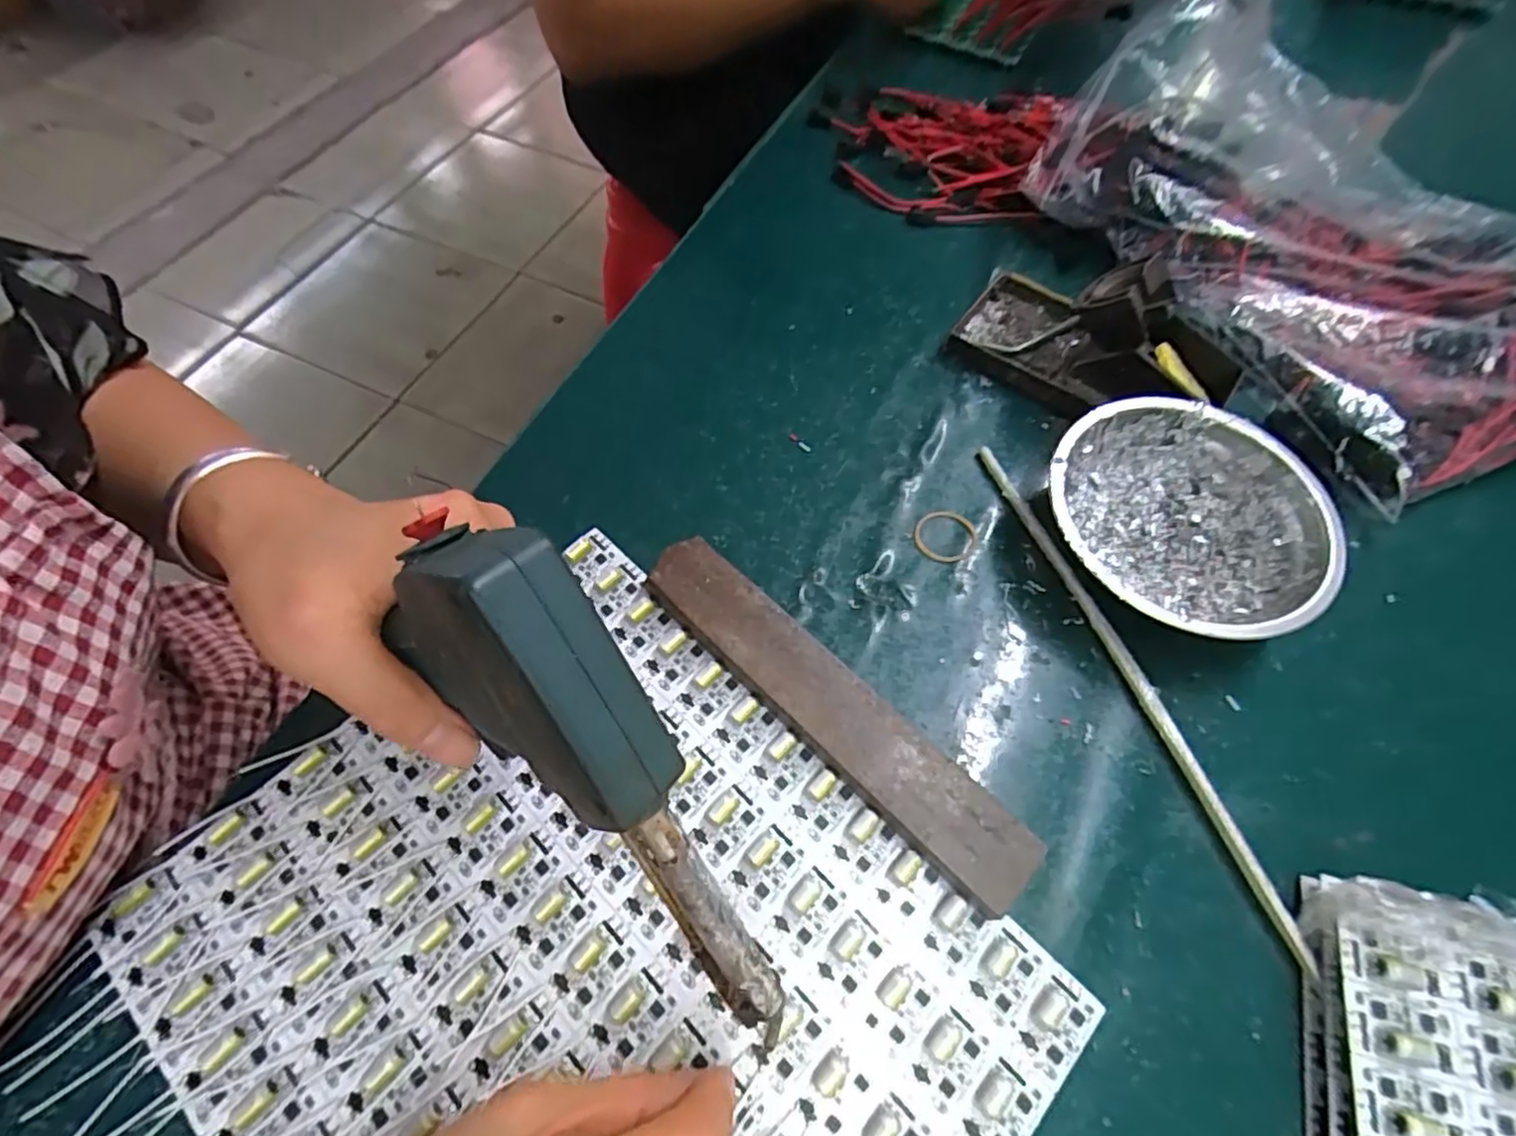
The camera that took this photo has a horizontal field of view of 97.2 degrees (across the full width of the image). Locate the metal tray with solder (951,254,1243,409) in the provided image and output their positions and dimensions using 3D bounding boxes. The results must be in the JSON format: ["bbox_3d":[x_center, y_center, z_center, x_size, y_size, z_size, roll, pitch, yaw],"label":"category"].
[{"bbox_3d":[0.189,-0.131,0.364,0.146,0.065,0.076,36,68,16],"label":"metal tray with solder"}]

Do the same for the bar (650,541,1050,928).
[{"bbox_3d":[0.029,0.059,0.287,0.196,0.017,0.035,41,69,18],"label":"bar"}]

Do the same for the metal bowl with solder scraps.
[{"bbox_3d":[0.197,-0.020,0.318,0.123,0.039,0.119,0,63,-1],"label":"metal bowl with solder scraps"}]

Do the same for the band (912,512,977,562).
[{"bbox_3d":[0.094,-0.016,0.336,0.031,0.004,0.029,0,63,-1],"label":"band"}]

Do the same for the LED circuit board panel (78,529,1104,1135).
[{"bbox_3d":[-0.062,0.150,0.244,0.285,0.009,0.238,41,69,18],"label":"LED circuit board panel"}]

